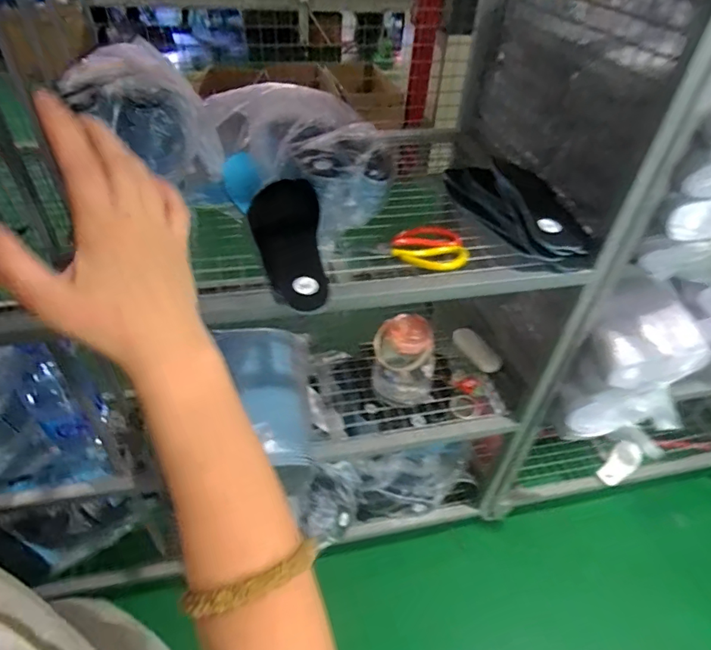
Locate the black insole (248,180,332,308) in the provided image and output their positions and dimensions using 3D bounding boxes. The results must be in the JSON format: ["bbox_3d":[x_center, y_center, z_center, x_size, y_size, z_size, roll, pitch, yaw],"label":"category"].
[{"bbox_3d":[-0.095,-0.121,0.647,0.096,0.049,0.263,-6,43,-8],"label":"black insole"}]

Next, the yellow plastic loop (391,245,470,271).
[{"bbox_3d":[0.107,-0.095,0.668,0.106,0.008,0.047,-1,43,-3],"label":"yellow plastic loop"}]

